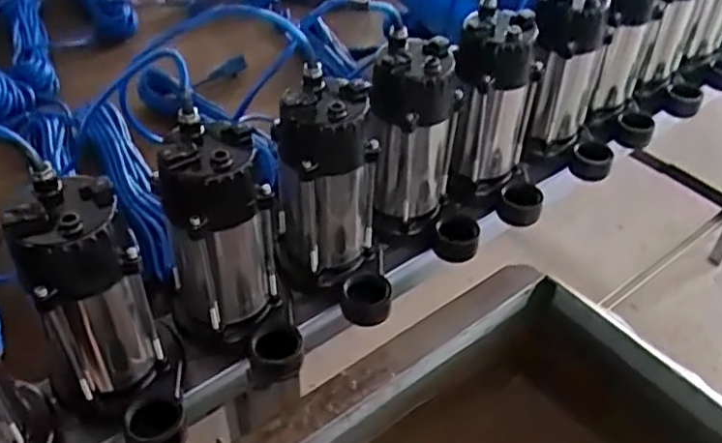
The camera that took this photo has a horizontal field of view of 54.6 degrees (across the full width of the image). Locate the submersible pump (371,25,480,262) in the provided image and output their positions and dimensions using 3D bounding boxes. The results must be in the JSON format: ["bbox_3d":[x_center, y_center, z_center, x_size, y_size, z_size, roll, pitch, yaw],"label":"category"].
[{"bbox_3d":[0.078,-0.075,0.814,0.138,0.238,0.110,7,43,5],"label":"submersible pump"}]

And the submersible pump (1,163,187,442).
[{"bbox_3d":[-0.221,0.091,0.607,0.109,0.223,0.146,-18,46,-21],"label":"submersible pump"}]

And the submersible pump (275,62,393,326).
[{"bbox_3d":[-0.031,-0.027,0.743,0.115,0.248,0.147,2,44,15],"label":"submersible pump"}]

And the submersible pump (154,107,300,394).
[{"bbox_3d":[-0.129,0.037,0.677,0.117,0.233,0.141,-10,44,-13],"label":"submersible pump"}]

